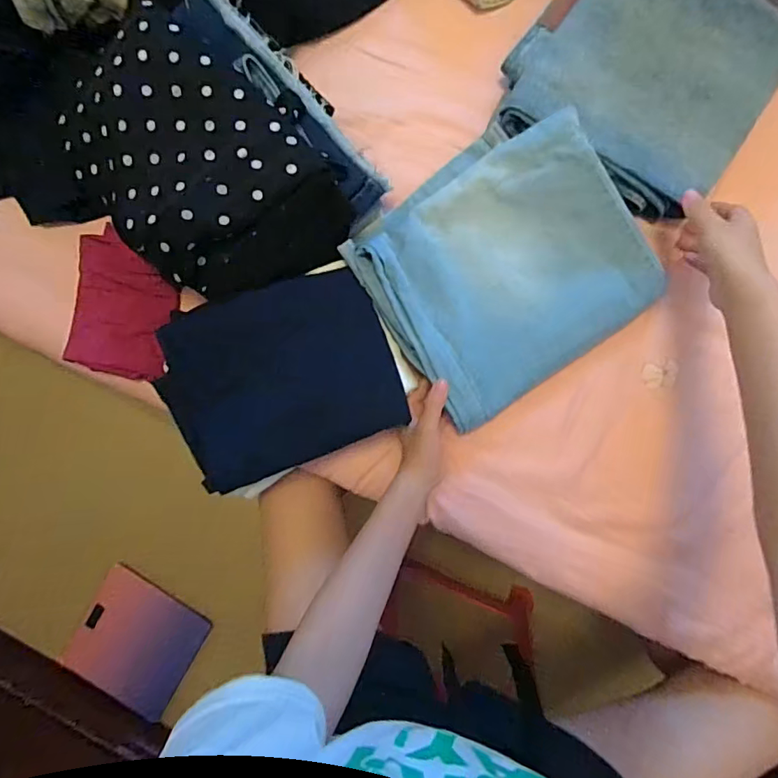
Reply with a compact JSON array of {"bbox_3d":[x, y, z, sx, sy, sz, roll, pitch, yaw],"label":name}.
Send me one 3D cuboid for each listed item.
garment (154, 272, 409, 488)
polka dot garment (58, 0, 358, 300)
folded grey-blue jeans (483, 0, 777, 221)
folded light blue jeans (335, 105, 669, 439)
[{"bbox_3d":[-0.109,-0.015,0.513,0.219,0.022,0.182,-20,84,-10],"label":"garment"},{"bbox_3d":[-0.184,-0.213,0.501,0.194,0.085,0.270,-45,87,4],"label":"polka dot garment"},{"bbox_3d":[0.262,-0.327,0.515,0.240,0.050,0.231,32,93,4],"label":"folded grey-blue jeans"},{"bbox_3d":[0.116,-0.133,0.529,0.258,0.060,0.253,-34,87,4],"label":"folded light blue jeans"}]

